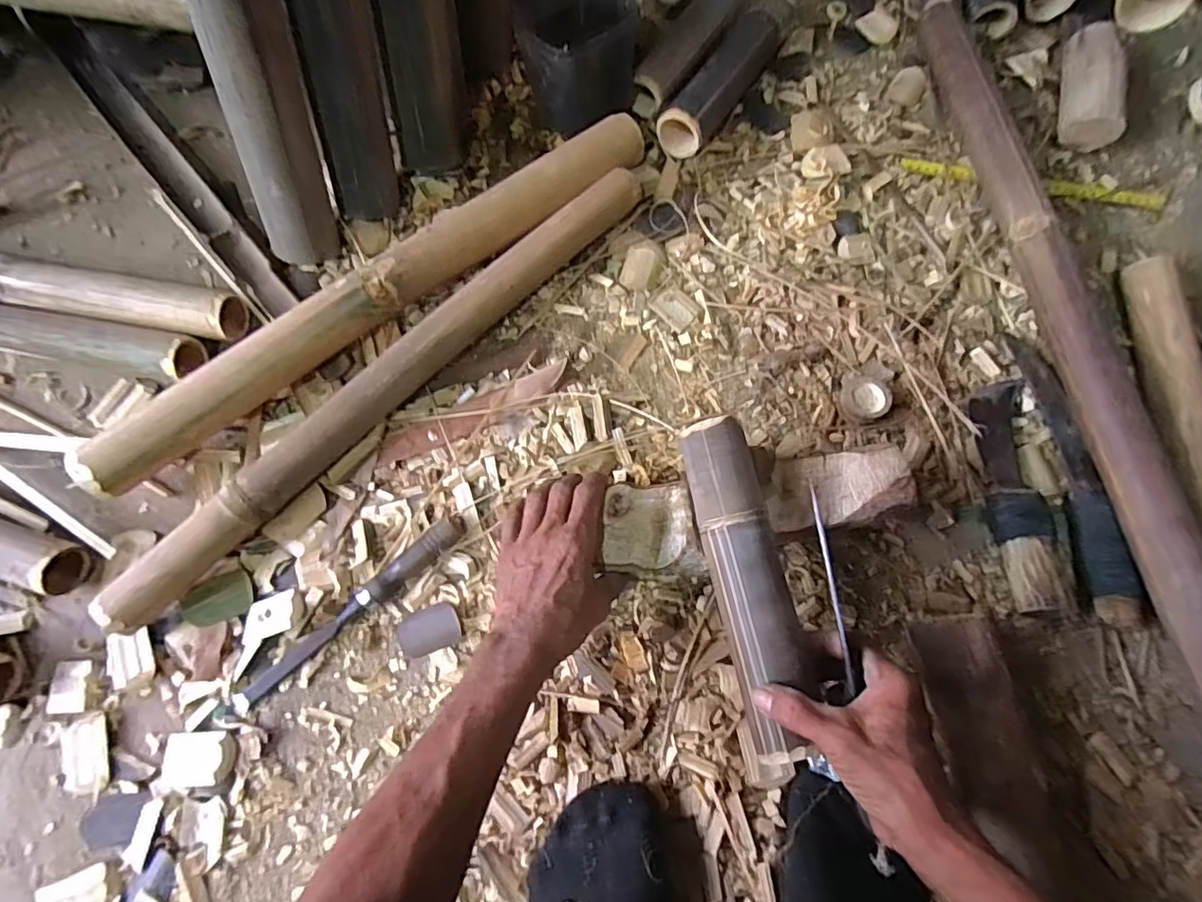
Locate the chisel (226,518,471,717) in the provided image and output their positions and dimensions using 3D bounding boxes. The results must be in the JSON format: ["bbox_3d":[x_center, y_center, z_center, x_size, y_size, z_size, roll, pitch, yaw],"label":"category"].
[{"bbox_3d":[-0.228,0.147,0.533,0.249,0.021,0.027,-41,76,-11],"label":"chisel"}]

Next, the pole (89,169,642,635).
[{"bbox_3d":[-0.202,-0.079,0.591,0.052,0.058,0.662,43,78,13],"label":"pole"}]

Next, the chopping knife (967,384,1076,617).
[{"bbox_3d":[0.393,0.035,0.549,0.056,0.042,0.231,5,72,3],"label":"chopping knife"}]

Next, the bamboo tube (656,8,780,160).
[{"bbox_3d":[0.149,-0.448,0.699,0.062,0.061,0.237,30,75,10],"label":"bamboo tube"}]

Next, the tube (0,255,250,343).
[{"bbox_3d":[-0.691,-0.194,0.644,0.611,0.055,0.062,10,72,4],"label":"tube"}]

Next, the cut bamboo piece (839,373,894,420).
[{"bbox_3d":[0.270,-0.058,0.594,0.047,0.022,0.054,-12,72,-3],"label":"cut bamboo piece"}]

